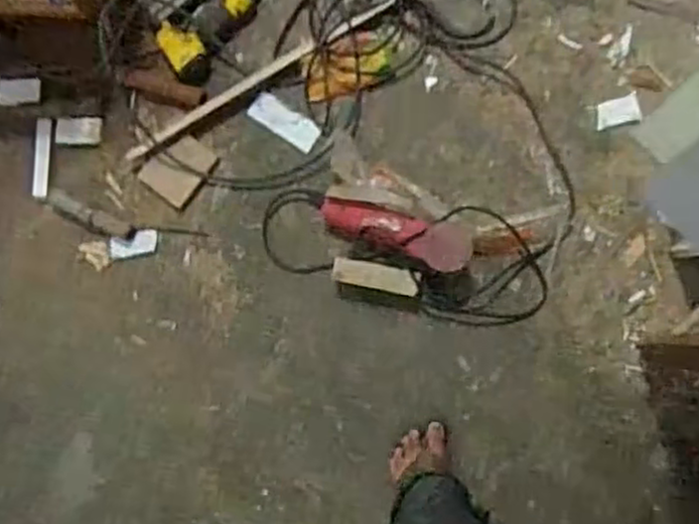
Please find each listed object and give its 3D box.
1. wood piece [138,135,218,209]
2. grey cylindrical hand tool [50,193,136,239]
[{"bbox_3d":[-0.342,-0.189,1.501,0.111,0.010,0.130,39,93,8],"label":"wood piece"},{"bbox_3d":[-0.529,-0.095,1.507,0.197,0.025,0.038,25,91,8],"label":"grey cylindrical hand tool"}]

